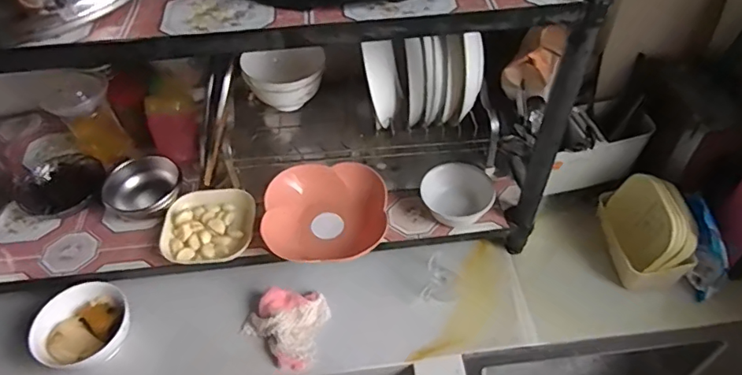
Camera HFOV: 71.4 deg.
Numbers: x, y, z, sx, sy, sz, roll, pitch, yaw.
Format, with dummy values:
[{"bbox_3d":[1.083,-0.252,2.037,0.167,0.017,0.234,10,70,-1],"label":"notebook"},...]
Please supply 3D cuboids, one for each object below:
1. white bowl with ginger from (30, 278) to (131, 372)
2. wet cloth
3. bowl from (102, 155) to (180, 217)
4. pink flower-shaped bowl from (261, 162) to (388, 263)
[{"bbox_3d":[-0.412,0.208,0.752,0.144,0.062,0.124,34,60,27],"label":"white bowl with ginger"},{"bbox_3d":[-0.130,0.208,0.776,0.116,0.051,0.114,11,52,12],"label":"wet cloth"},{"bbox_3d":[-0.363,0.003,0.830,0.121,0.056,0.097,15,53,15],"label":"bowl"},{"bbox_3d":[-0.067,0.043,0.785,0.177,0.057,0.169,-2,51,2],"label":"pink flower-shaped bowl"}]

